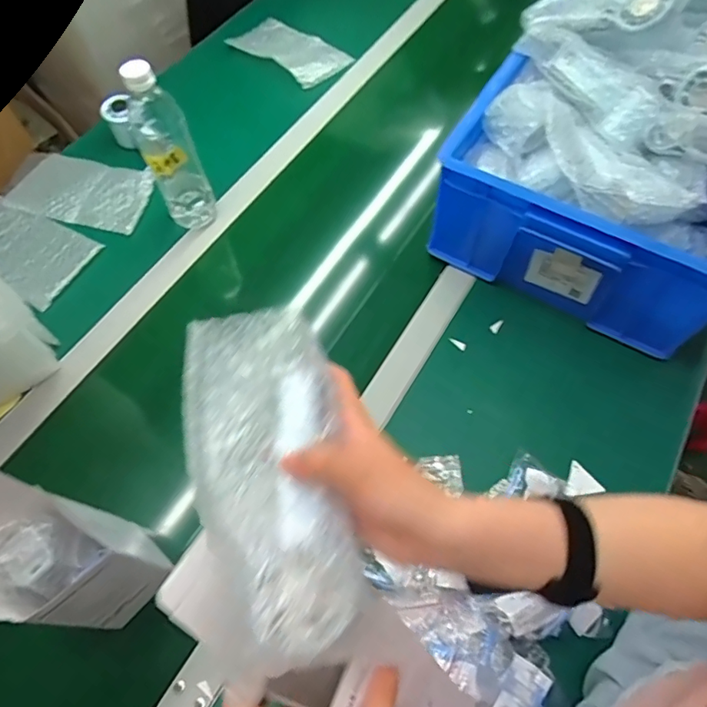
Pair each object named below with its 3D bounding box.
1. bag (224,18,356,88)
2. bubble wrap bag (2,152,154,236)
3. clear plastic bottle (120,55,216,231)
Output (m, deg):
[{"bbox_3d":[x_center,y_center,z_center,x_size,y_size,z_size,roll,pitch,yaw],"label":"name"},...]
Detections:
[{"bbox_3d":[-0.120,-0.560,0.920,0.215,0.030,0.122,36,62,23],"label":"bag"},{"bbox_3d":[-0.408,-0.250,0.758,0.221,0.013,0.122,17,62,9],"label":"bubble wrap bag"},{"bbox_3d":[-0.240,-0.266,0.648,0.070,0.214,0.069,-22,63,-12],"label":"clear plastic bottle"}]

